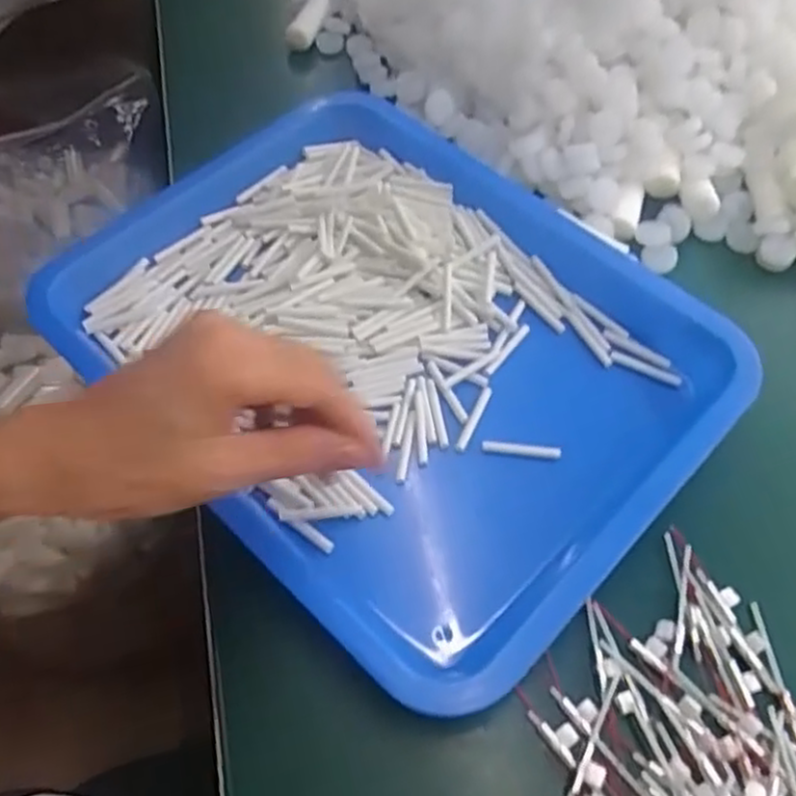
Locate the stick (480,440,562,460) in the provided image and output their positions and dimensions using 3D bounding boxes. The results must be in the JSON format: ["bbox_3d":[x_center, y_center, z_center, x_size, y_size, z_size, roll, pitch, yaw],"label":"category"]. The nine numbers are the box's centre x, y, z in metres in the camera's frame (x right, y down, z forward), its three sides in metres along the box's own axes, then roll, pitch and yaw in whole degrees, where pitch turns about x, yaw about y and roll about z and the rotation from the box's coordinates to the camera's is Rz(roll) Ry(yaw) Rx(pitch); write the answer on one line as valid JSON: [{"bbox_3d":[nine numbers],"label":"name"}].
[{"bbox_3d":[0.064,0.027,0.384,0.041,0.004,0.007,5,59,3],"label":"stick"}]

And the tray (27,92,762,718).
[{"bbox_3d":[-0.001,-0.033,0.404,0.268,0.036,0.325,-40,67,-21],"label":"tray"}]

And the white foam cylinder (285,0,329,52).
[{"bbox_3d":[-0.069,-0.295,0.577,0.018,0.020,0.055,16,60,9],"label":"white foam cylinder"}]

